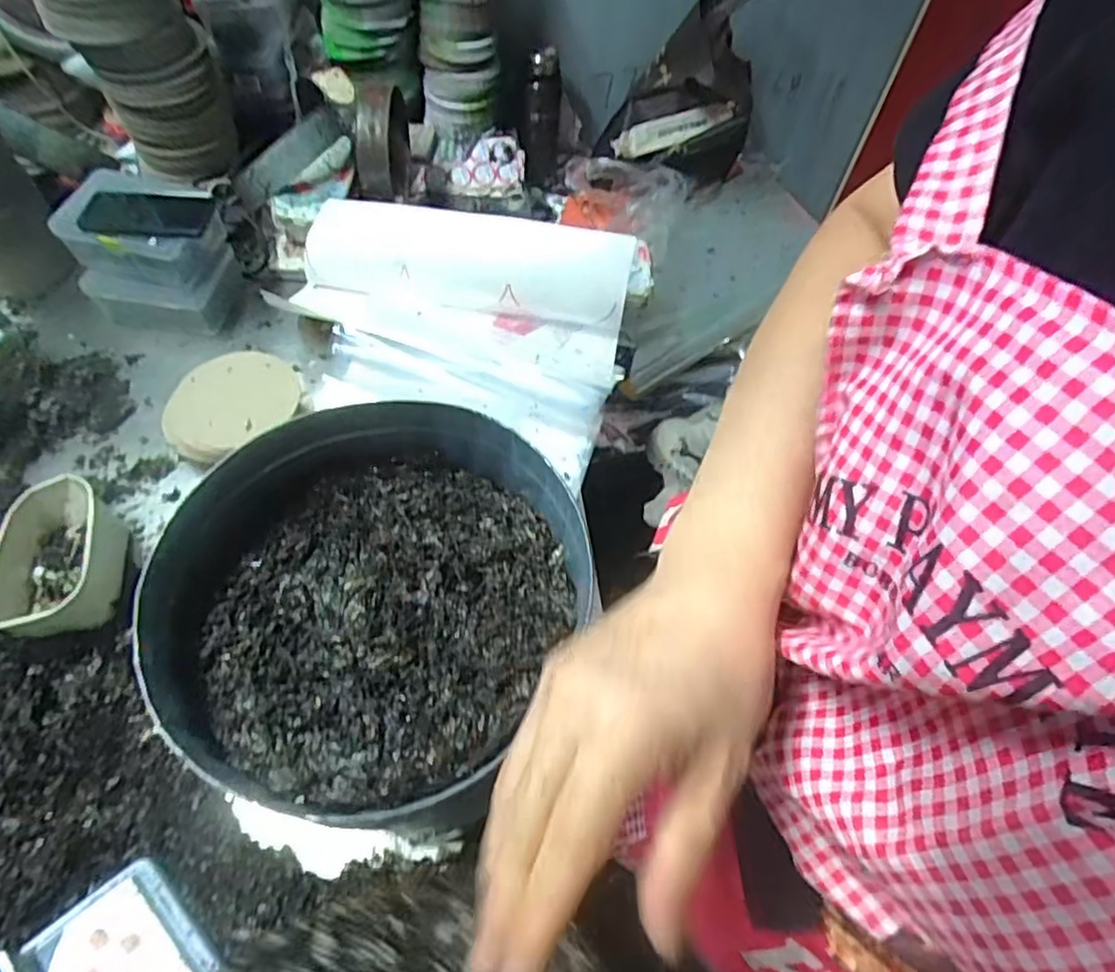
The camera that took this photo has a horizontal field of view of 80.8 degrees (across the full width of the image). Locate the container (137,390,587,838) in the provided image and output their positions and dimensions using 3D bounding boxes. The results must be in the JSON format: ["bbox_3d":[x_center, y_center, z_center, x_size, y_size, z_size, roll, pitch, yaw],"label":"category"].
[{"bbox_3d":[-0.097,0.057,0.361,0.199,0.066,0.222,27,63,12],"label":"container"}]

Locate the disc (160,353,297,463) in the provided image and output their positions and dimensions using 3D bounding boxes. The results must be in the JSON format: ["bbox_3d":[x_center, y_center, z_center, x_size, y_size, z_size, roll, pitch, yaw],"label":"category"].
[{"bbox_3d":[-0.424,-0.110,0.865,0.137,0.034,0.165,16,56,-3],"label":"disc"}]

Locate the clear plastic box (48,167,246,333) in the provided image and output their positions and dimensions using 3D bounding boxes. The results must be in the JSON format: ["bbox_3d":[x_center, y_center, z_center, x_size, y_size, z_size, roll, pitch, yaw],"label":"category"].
[{"bbox_3d":[-0.568,-0.335,0.925,0.185,0.149,0.150,7,61,1],"label":"clear plastic box"}]

